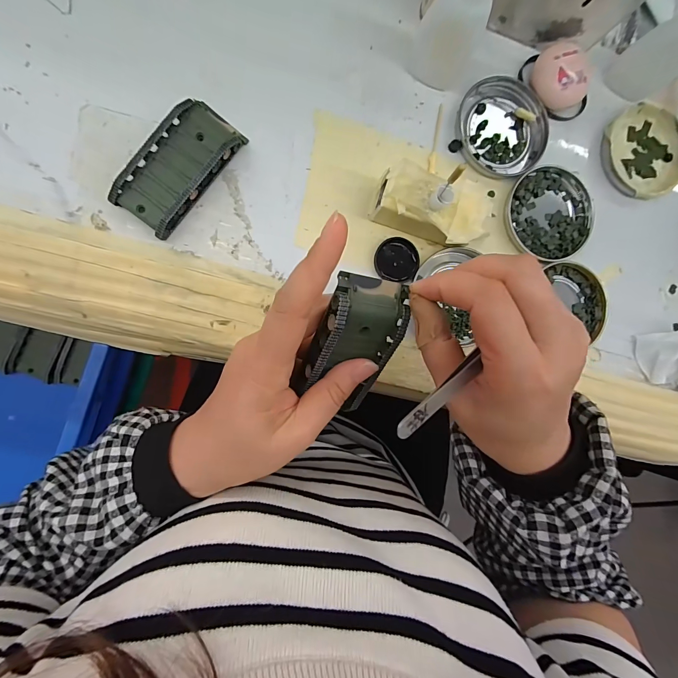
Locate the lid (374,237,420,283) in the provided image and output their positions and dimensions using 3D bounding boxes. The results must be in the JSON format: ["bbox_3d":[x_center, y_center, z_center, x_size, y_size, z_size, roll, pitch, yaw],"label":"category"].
[{"bbox_3d":[0.047,-0.063,0.275,0.036,0.005,0.033,0,91,-8],"label":"lid"}]

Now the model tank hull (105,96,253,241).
[{"bbox_3d":[-0.113,-0.123,0.243,0.045,0.020,0.096,35,86,-8],"label":"model tank hull"}]

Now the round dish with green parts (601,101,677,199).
[{"bbox_3d":[0.275,-0.168,0.308,0.075,0.012,0.078,0,90,-9],"label":"round dish with green parts"}]

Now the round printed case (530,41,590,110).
[{"bbox_3d":[0.183,-0.218,0.284,0.039,0.022,0.048,-5,91,-9],"label":"round printed case"}]

